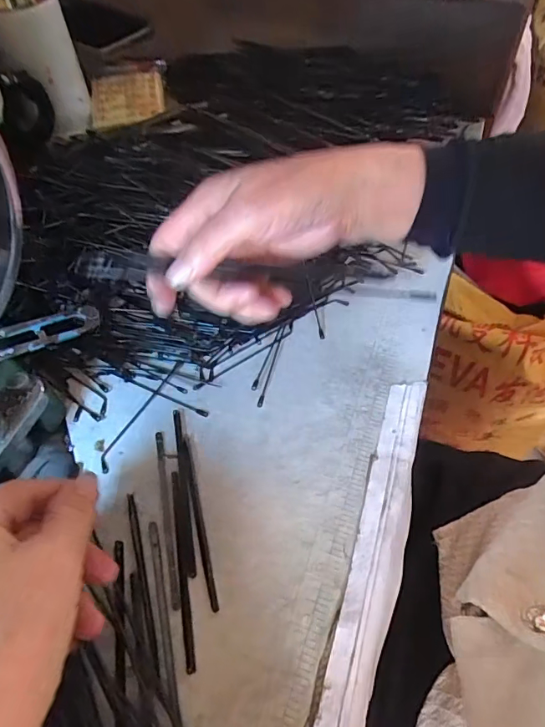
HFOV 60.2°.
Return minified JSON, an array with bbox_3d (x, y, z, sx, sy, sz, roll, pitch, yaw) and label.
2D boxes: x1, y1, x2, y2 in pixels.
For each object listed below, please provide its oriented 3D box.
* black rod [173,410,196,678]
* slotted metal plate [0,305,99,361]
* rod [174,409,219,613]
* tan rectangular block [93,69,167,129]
[{"bbox_3d":[-0.047,0.104,0.247,0.005,0.004,0.098,-11,54,-6],"label":"black rod"},{"bbox_3d":[-0.150,-0.023,0.315,0.068,0.009,0.020,-25,59,-31],"label":"slotted metal plate"},{"bbox_3d":[-0.045,0.077,0.266,0.005,0.005,0.117,-14,55,-8],"label":"rod"},{"bbox_3d":[-0.151,-0.274,0.488,0.075,0.010,0.059,-11,82,1],"label":"tan rectangular block"}]

